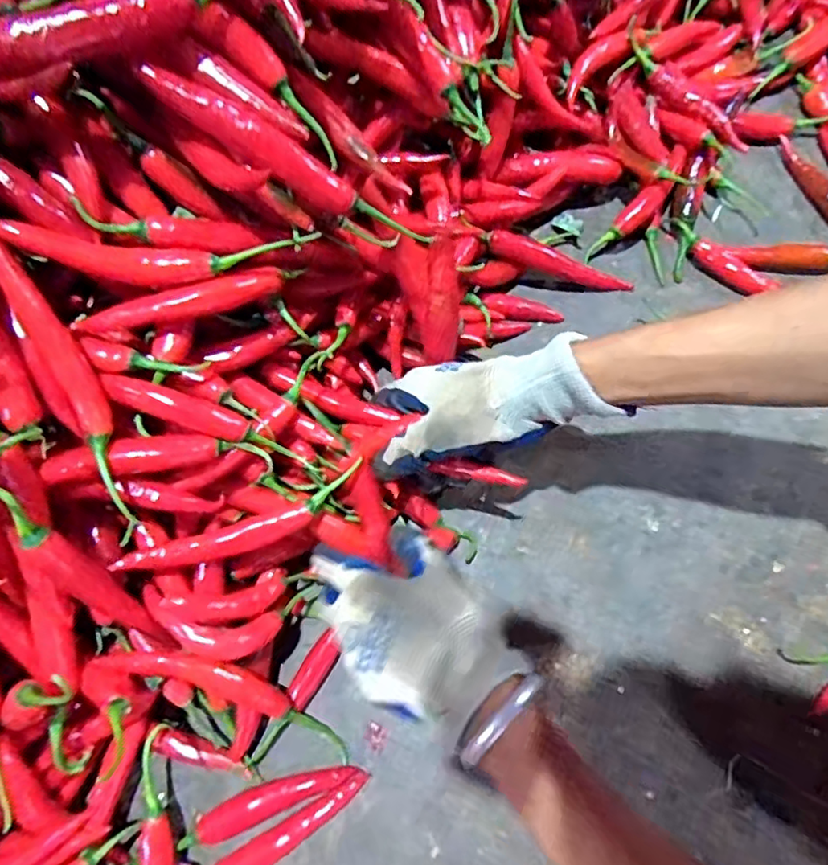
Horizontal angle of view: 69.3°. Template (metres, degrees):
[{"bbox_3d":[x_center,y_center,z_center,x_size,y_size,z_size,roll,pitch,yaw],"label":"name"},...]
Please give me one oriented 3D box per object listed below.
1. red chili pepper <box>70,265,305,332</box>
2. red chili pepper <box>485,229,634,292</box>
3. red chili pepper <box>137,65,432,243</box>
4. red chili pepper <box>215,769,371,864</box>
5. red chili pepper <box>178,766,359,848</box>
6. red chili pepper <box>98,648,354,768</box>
[{"bbox_3d":[-0.124,-0.075,0.342,0.124,0.019,0.019,-19,75,-18],"label":"red chili pepper"},{"bbox_3d":[0.118,-0.136,0.484,0.126,0.018,0.016,16,75,-14],"label":"red chili pepper"},{"bbox_3d":[-0.065,-0.144,0.324,0.159,0.015,0.018,26,75,-20],"label":"red chili pepper"},{"bbox_3d":[-0.089,0.263,0.385,0.134,0.012,0.020,-32,76,-8],"label":"red chili pepper"},{"bbox_3d":[-0.095,0.240,0.390,0.112,0.012,0.020,-24,75,-6],"label":"red chili pepper"},{"bbox_3d":[-0.110,0.166,0.381,0.167,0.027,0.030,31,76,-19],"label":"red chili pepper"}]

